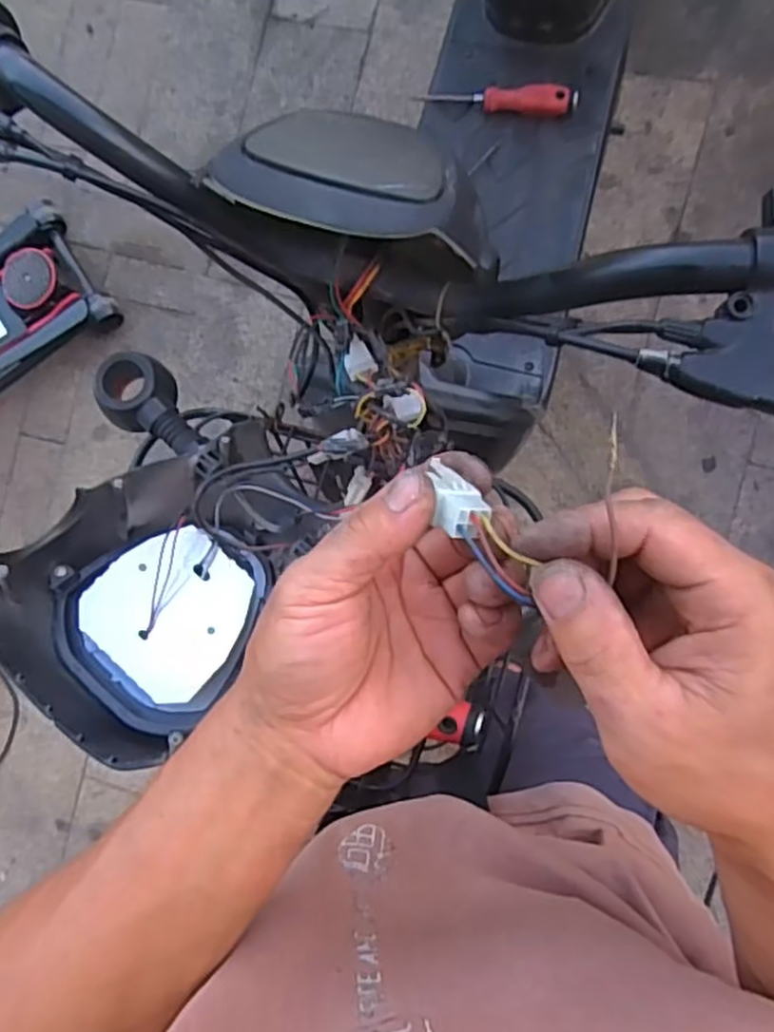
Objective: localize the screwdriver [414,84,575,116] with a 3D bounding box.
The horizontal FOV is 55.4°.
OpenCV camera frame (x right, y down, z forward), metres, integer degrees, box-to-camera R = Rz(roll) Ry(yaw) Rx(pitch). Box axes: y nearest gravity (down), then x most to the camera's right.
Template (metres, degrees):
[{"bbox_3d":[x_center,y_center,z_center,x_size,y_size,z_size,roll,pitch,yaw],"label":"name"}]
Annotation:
[{"bbox_3d":[0.136,-0.515,0.908,0.192,0.032,0.033,10,91,10],"label":"screwdriver"}]

